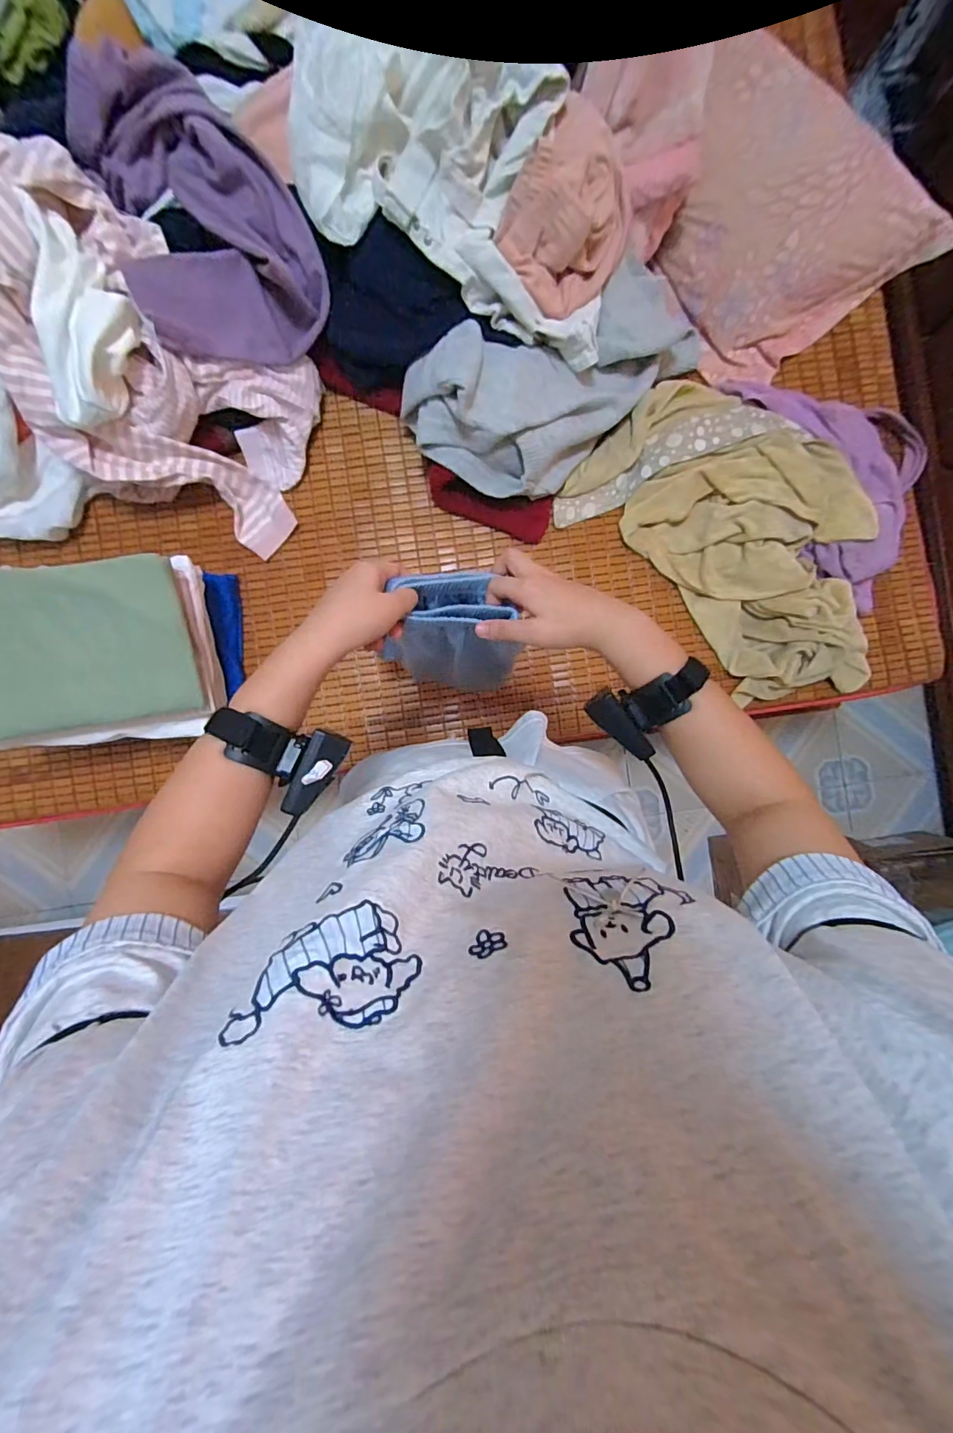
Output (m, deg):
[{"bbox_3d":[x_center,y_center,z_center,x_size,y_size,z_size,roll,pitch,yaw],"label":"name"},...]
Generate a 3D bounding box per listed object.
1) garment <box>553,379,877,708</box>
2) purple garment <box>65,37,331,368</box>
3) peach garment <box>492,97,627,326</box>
[{"bbox_3d":[0.453,-0.282,0.809,0.580,0.090,0.358,43,87,-2],"label":"garment"},{"bbox_3d":[-0.374,-0.688,0.674,0.242,0.123,0.360,-25,91,-3],"label":"purple garment"},{"bbox_3d":[0.127,-0.683,0.681,0.164,0.091,0.212,20,88,-3],"label":"peach garment"}]

